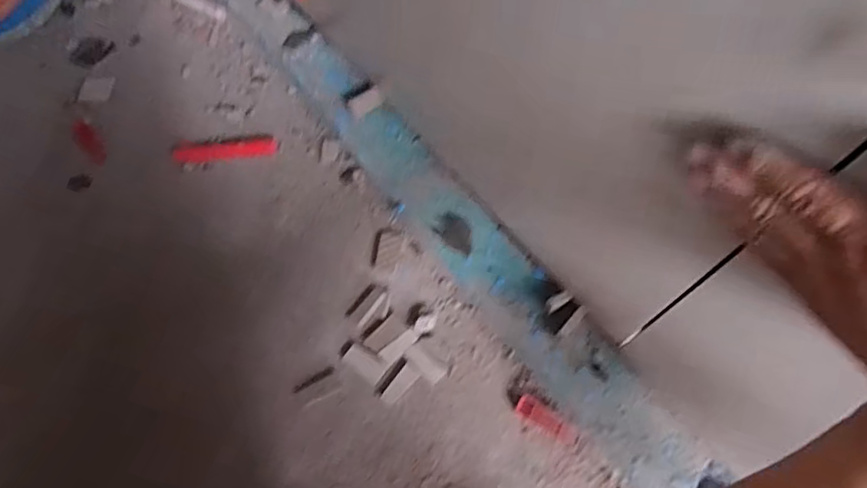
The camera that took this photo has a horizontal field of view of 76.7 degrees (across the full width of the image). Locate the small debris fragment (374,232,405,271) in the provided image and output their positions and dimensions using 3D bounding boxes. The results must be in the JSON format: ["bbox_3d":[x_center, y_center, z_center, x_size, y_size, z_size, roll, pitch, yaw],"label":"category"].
[{"bbox_3d":[-0.054,0.009,0.680,0.030,0.004,0.050,11,70,3],"label":"small debris fragment"}]

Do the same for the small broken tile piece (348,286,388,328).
[{"bbox_3d":[-0.077,0.074,0.655,0.021,0.004,0.054,35,73,12],"label":"small broken tile piece"}]

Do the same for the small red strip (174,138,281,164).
[{"bbox_3d":[-0.270,-0.124,0.715,0.127,0.011,0.030,-7,70,-3],"label":"small red strip"}]

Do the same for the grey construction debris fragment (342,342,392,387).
[{"bbox_3d":[-0.078,0.137,0.627,0.052,0.005,0.030,32,73,11],"label":"grey construction debris fragment"}]

